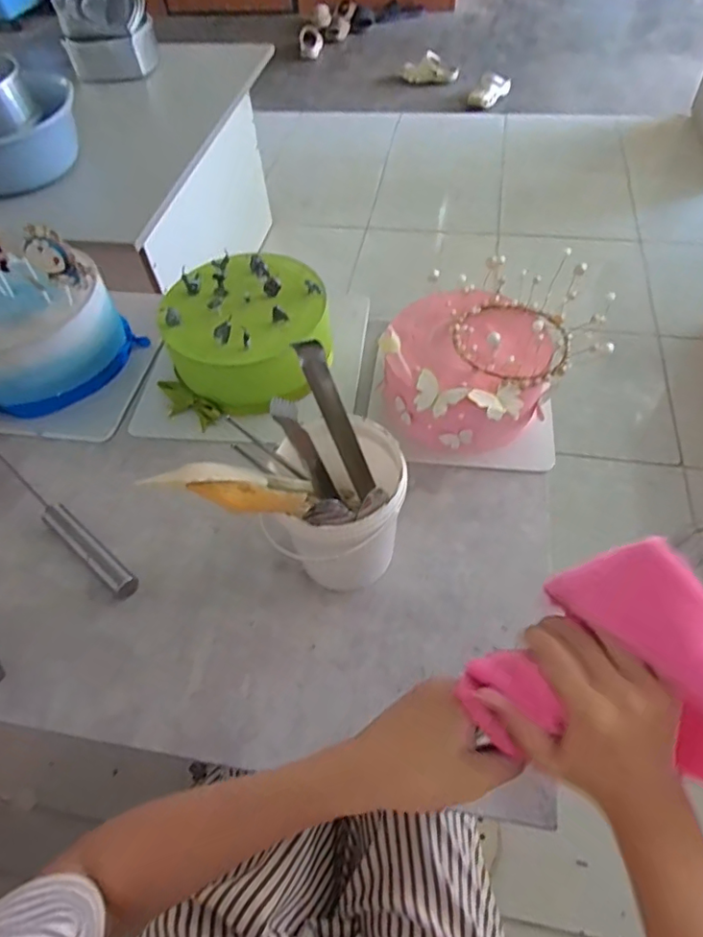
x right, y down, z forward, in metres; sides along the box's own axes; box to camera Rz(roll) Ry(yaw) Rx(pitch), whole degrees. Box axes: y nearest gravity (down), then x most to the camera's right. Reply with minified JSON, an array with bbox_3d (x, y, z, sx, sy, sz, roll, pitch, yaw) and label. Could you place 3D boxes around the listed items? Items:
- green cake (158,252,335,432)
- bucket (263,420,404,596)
[{"bbox_3d":[-0.130,-0.160,0.654,0.207,0.099,0.178,-12,54,-4],"label":"green cake"},{"bbox_3d":[-0.002,0.041,0.489,0.095,0.145,0.112,-7,54,0],"label":"bucket"}]

